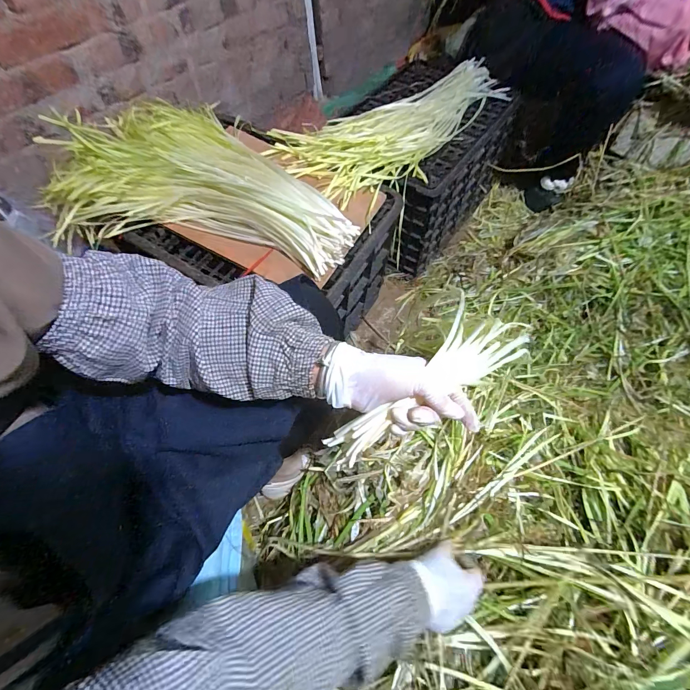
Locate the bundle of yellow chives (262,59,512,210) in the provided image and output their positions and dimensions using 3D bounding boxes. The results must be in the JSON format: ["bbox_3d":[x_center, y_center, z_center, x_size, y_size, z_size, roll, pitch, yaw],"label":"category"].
[{"bbox_3d":[0.153,-0.504,0.769,0.655,0.073,0.241,-36,66,-15],"label":"bundle of yellow chives"}]

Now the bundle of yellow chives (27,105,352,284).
[{"bbox_3d":[-0.248,-0.316,0.619,0.567,0.090,0.318,11,63,9],"label":"bundle of yellow chives"}]

